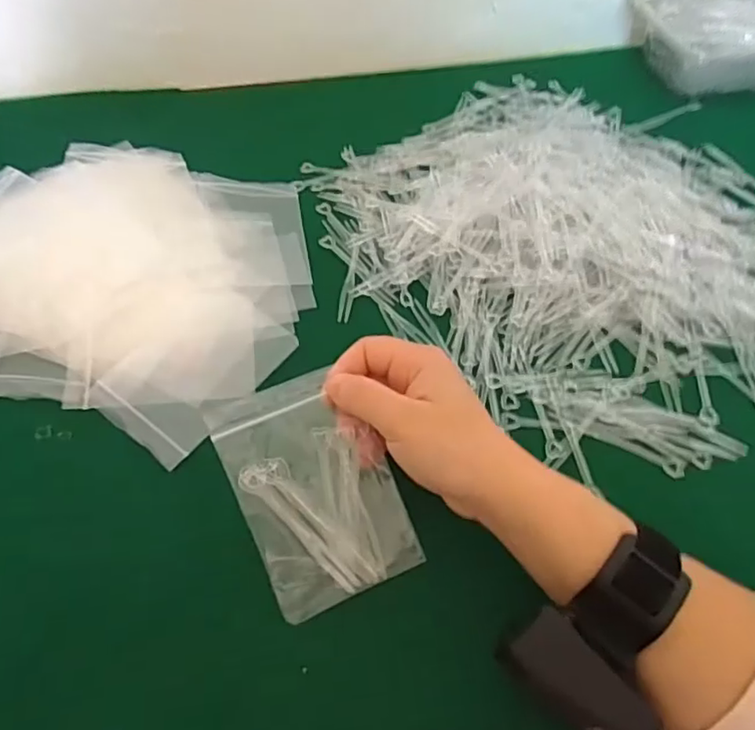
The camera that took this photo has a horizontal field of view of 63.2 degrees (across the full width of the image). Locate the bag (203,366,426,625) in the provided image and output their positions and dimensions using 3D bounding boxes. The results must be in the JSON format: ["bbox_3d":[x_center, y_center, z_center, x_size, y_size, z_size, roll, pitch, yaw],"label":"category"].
[{"bbox_3d":[-0.033,0.067,0.333,0.081,0.014,0.119,-22,92,-15],"label":"bag"}]

